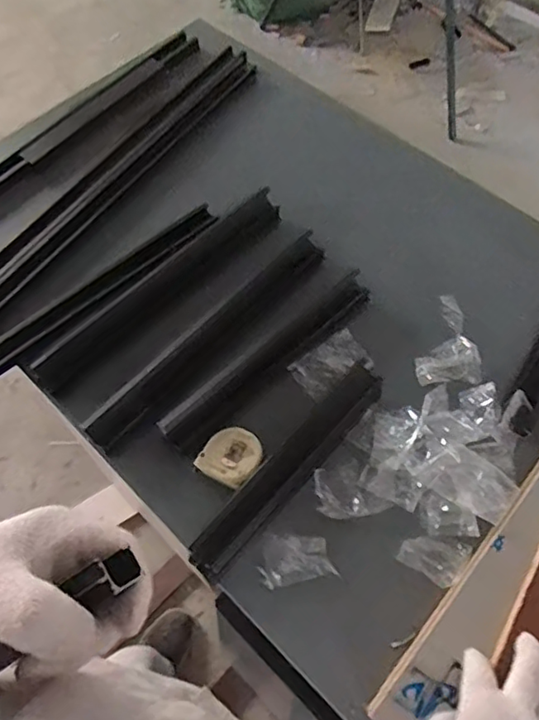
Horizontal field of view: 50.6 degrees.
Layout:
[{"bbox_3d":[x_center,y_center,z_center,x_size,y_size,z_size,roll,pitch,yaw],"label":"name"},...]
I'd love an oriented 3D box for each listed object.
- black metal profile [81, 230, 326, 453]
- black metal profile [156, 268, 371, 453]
[{"bbox_3d":[-0.069,-0.032,0.716,0.050,0.024,0.379,39,70,19],"label":"black metal profile"},{"bbox_3d":[0.004,-0.002,0.717,0.319,0.029,0.043,-38,68,-16],"label":"black metal profile"}]

